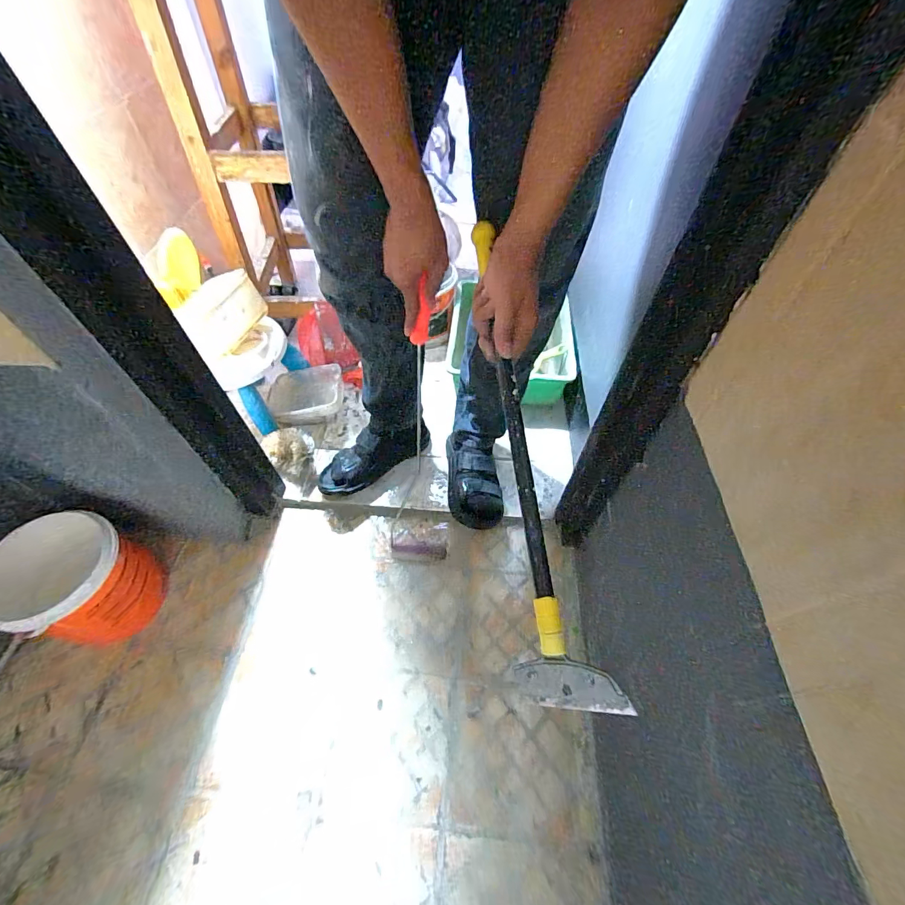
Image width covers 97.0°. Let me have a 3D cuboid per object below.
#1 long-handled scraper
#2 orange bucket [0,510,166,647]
[{"bbox_3d":[0.076,-0.017,0.441,0.091,0.038,0.546,-6,76,-6],"label":"long-handled scraper"},{"bbox_3d":[-0.653,0.226,0.705,0.200,0.197,0.182,19,55,11],"label":"orange bucket"}]

